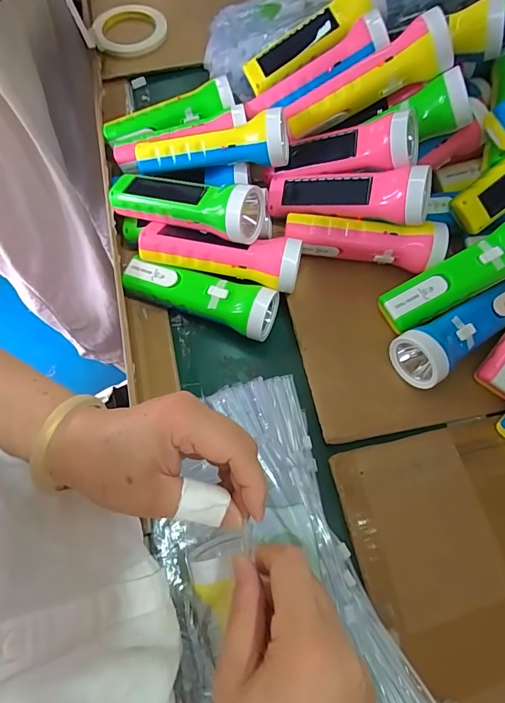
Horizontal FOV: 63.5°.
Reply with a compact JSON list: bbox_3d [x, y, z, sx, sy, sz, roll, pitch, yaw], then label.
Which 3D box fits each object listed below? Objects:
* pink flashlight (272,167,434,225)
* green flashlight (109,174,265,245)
[{"bbox_3d":[0.092,-0.158,0.414,0.160,0.044,0.044,11,65,26],"label":"pink flashlight"},{"bbox_3d":[-0.071,-0.149,0.407,0.164,0.050,0.051,16,67,19],"label":"green flashlight"}]

